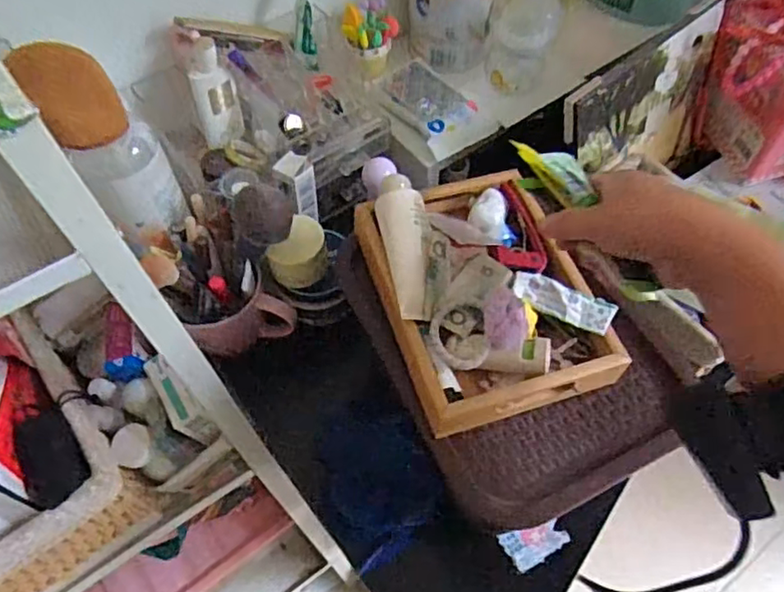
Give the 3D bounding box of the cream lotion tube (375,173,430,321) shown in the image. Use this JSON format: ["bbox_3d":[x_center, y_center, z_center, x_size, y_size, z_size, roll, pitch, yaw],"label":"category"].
[{"bbox_3d":[0.011,-0.038,0.485,0.036,0.025,0.117,-7,71,-2],"label":"cream lotion tube"}]

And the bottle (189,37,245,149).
[{"bbox_3d":[-0.179,-0.203,0.637,0.045,0.095,0.048,-16,58,-8],"label":"bottle"}]

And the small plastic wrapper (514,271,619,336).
[{"bbox_3d":[0.131,0.004,0.482,0.078,0.010,0.028,25,62,17],"label":"small plastic wrapper"}]

